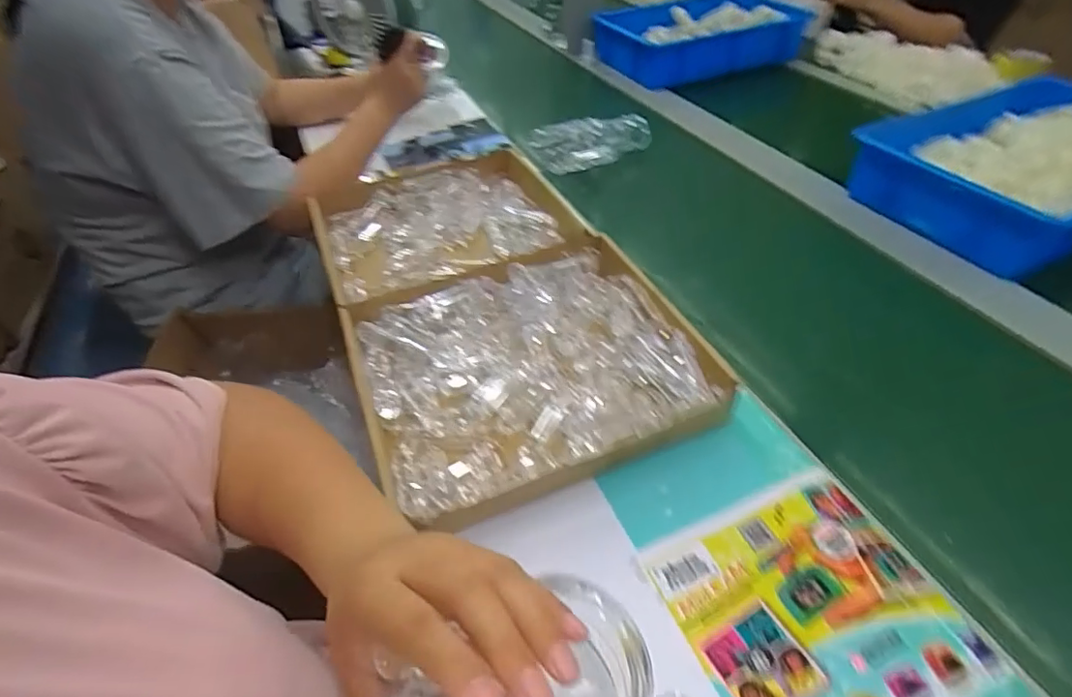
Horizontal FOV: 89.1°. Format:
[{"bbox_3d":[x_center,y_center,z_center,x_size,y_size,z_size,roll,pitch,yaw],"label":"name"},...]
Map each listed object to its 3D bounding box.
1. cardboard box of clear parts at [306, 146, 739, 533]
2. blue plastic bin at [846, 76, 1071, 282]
[{"bbox_3d":[-0.065,-0.071,0.629,0.318,0.053,0.551,-21,48,-15],"label":"cardboard box of clear parts"},{"bbox_3d":[0.682,-0.250,0.744,0.412,0.086,0.284,-26,50,-20],"label":"blue plastic bin"}]

